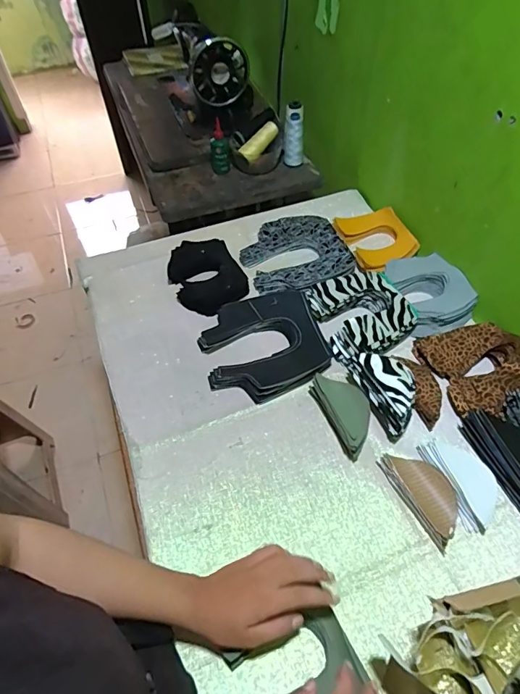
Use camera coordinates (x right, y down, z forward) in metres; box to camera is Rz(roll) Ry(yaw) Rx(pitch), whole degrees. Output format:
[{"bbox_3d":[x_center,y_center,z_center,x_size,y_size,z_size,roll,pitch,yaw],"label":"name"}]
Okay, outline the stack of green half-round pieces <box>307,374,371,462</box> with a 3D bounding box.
[{"bbox_3d":[0.118,0.092,0.626,0.060,0.051,0.120,-22,56,-16],"label":"stack of green half-round pieces"}]

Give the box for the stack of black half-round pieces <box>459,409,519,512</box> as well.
[{"bbox_3d":[0.342,0.143,0.577,0.086,0.039,0.151,-18,54,-12],"label":"stack of black half-round pieces"}]

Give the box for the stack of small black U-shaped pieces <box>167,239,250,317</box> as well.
[{"bbox_3d":[-0.101,-0.133,0.814,0.122,0.019,0.176,-20,55,-14],"label":"stack of small black U-shaped pieces"}]

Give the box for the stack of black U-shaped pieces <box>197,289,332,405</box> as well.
[{"bbox_3d":[0.001,-0.009,0.703,0.184,0.032,0.182,-16,54,-11],"label":"stack of black U-shaped pieces"}]

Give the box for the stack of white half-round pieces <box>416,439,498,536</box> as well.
[{"bbox_3d":[0.264,0.170,0.568,0.063,0.021,0.118,-16,54,-11],"label":"stack of white half-round pieces"}]

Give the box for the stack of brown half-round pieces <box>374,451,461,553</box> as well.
[{"bbox_3d":[0.210,0.184,0.562,0.057,0.028,0.121,-23,56,-16],"label":"stack of brown half-round pieces"}]

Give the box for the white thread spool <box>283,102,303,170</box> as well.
[{"bbox_3d":[0.080,-0.488,1.025,0.046,0.125,0.041,2,53,3],"label":"white thread spool"}]

